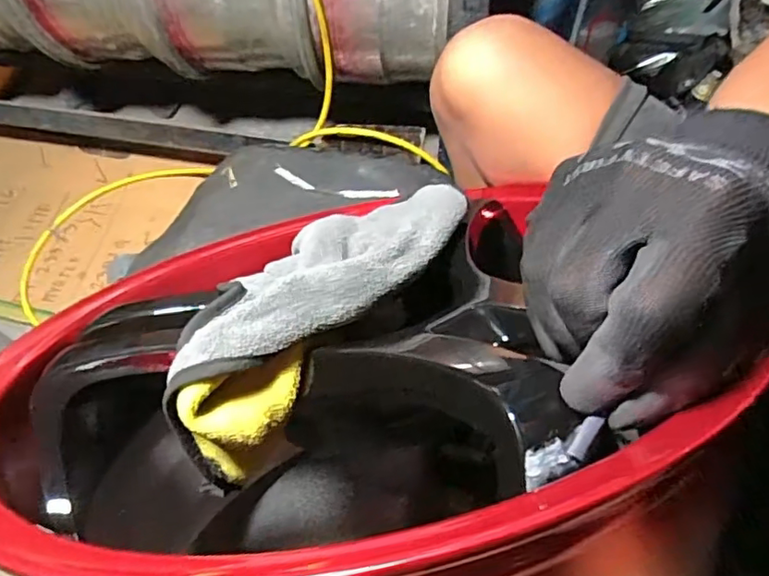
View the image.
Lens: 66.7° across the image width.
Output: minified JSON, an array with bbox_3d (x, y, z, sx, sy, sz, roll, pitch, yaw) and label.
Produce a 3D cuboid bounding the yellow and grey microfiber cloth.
[{"bbox_3d":[-0.036,-0.015,0.380,0.115,0.078,0.263,25,40,15],"label":"yellow and grey microfiber cloth"}]

